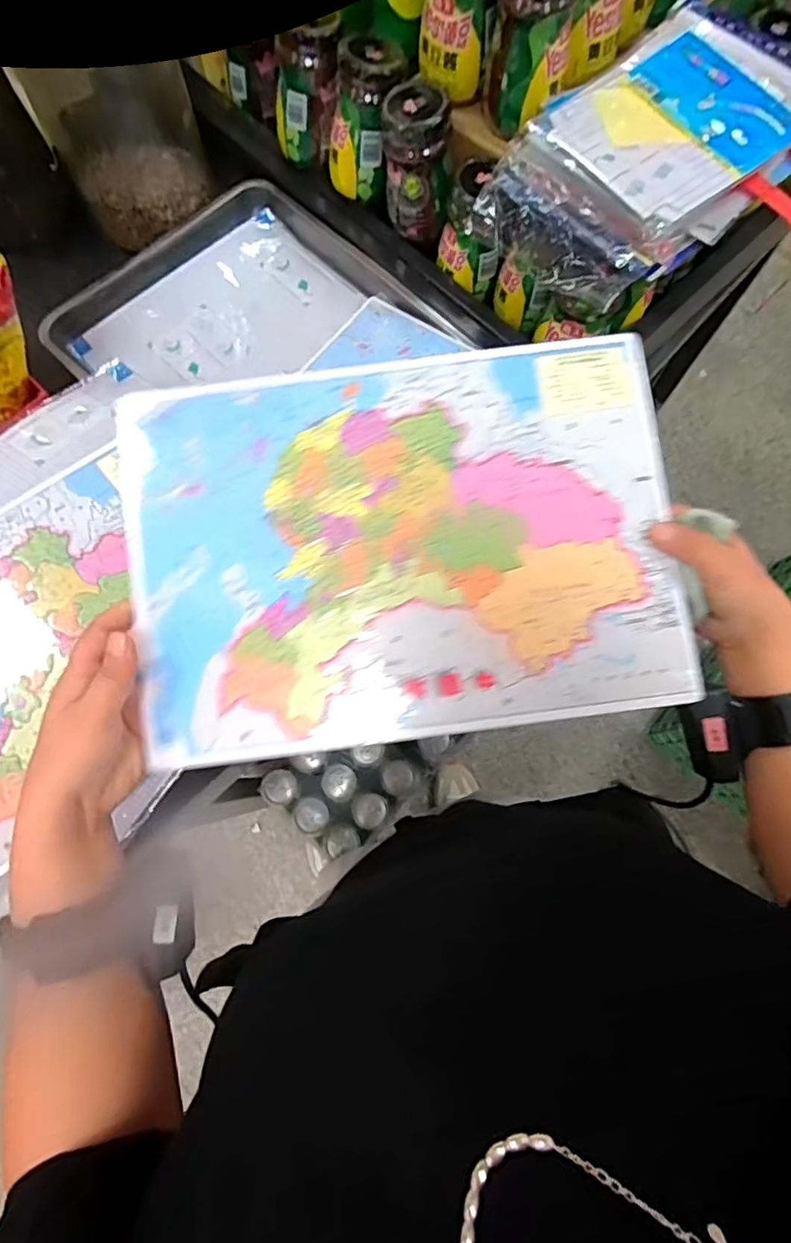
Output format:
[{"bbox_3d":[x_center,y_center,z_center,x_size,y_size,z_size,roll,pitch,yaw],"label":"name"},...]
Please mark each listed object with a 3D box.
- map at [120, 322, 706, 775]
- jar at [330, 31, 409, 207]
[{"bbox_3d":[0.005,-0.054,0.389,0.366,0.008,0.259,-8,85,0],"label":"map"},{"bbox_3d":[-0.037,-0.611,0.698,0.075,0.158,0.074,30,56,8],"label":"jar"}]

